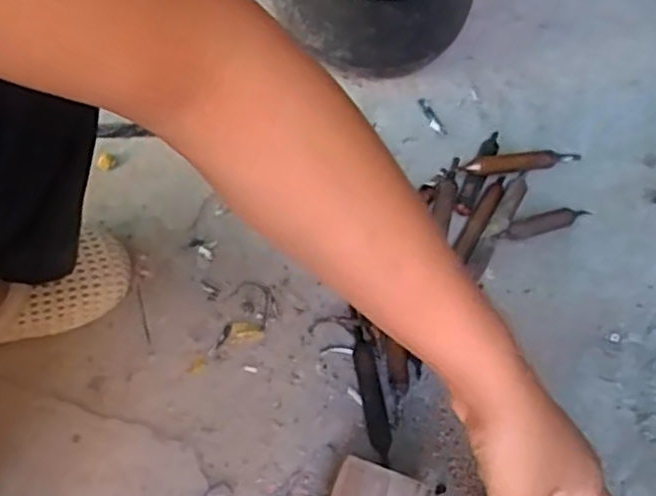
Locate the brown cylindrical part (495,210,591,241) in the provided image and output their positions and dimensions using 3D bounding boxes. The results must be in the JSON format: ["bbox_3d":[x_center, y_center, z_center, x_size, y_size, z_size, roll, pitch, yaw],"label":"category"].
[{"bbox_3d":[0.213,-0.024,0.678,0.096,0.014,0.019,-18,67,-8],"label":"brown cylindrical part"}]

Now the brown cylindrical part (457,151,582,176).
[{"bbox_3d":[0.194,-0.087,0.692,0.138,0.016,0.018,-8,65,-21],"label":"brown cylindrical part"}]

